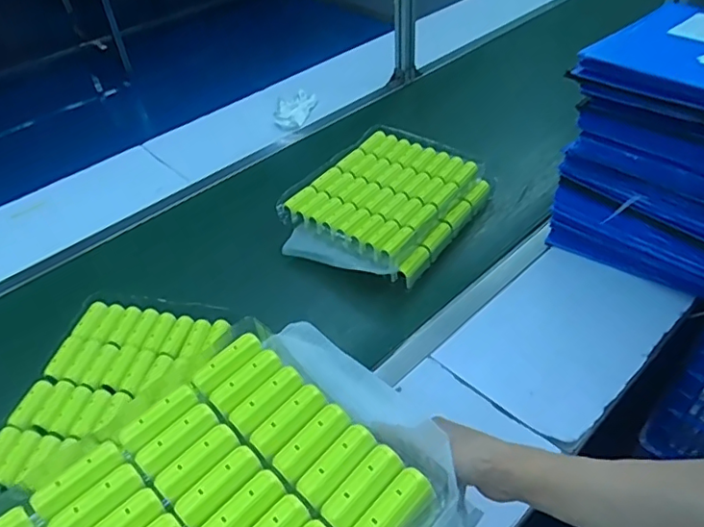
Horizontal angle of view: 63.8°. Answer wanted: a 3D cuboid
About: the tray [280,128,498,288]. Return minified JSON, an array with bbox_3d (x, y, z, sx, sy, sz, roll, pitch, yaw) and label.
[{"bbox_3d":[0.064,-0.138,1.116,0.313,0.068,0.401,30,51,20],"label":"tray"}]

